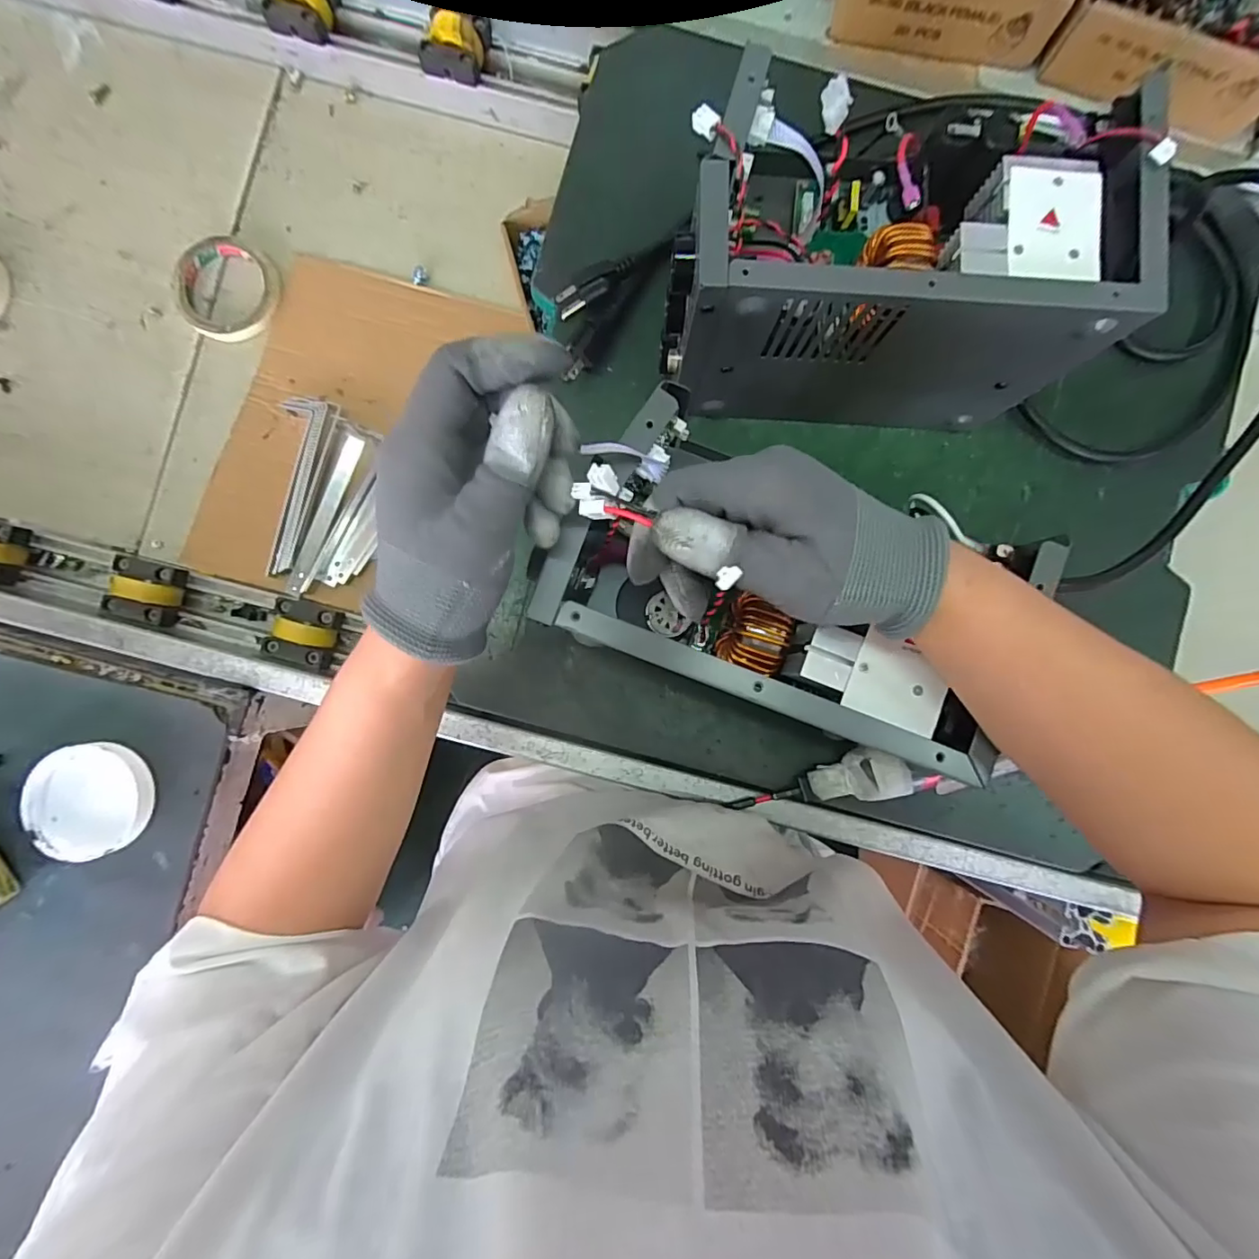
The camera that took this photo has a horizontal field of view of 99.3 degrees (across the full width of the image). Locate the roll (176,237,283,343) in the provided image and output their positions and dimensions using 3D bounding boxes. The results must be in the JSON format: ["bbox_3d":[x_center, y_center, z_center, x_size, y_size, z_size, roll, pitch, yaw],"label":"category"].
[{"bbox_3d":[-0.384,-0.323,0.510,0.092,0.011,0.094,0,87,0],"label":"roll"}]

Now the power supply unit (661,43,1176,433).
[{"bbox_3d":[0.162,-0.235,0.363,0.243,0.160,0.133,3,87,-2],"label":"power supply unit"}]

